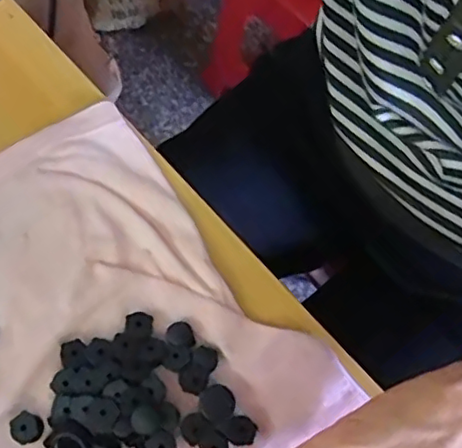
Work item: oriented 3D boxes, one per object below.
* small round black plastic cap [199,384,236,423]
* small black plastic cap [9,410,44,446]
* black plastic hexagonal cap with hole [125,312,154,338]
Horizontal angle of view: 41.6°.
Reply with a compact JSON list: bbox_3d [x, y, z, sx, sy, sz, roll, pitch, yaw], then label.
[{"bbox_3d":[-0.007,0.085,0.289,0.016,0.004,0.017,1,68,-1],"label":"small round black plastic cap"},{"bbox_3d":[-0.095,0.094,0.281,0.016,0.005,0.014,25,70,8],"label":"small black plastic cap"},{"bbox_3d":[-0.046,0.049,0.300,0.014,0.004,0.013,6,68,1],"label":"black plastic hexagonal cap with hole"}]

